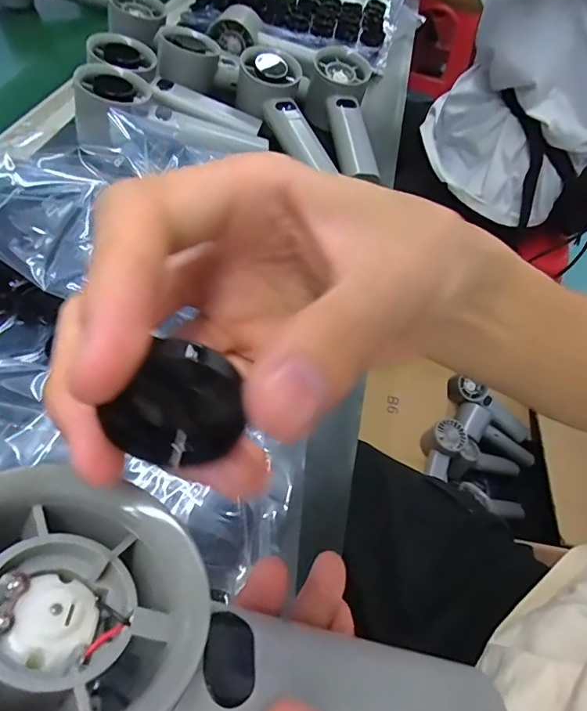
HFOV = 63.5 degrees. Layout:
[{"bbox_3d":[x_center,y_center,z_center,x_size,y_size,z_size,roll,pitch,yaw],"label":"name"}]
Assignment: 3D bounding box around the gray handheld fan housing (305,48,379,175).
[{"bbox_3d":[0.052,-0.225,0.461,0.056,0.054,0.165,-5,65,-10],"label":"gray handheld fan housing"}]

